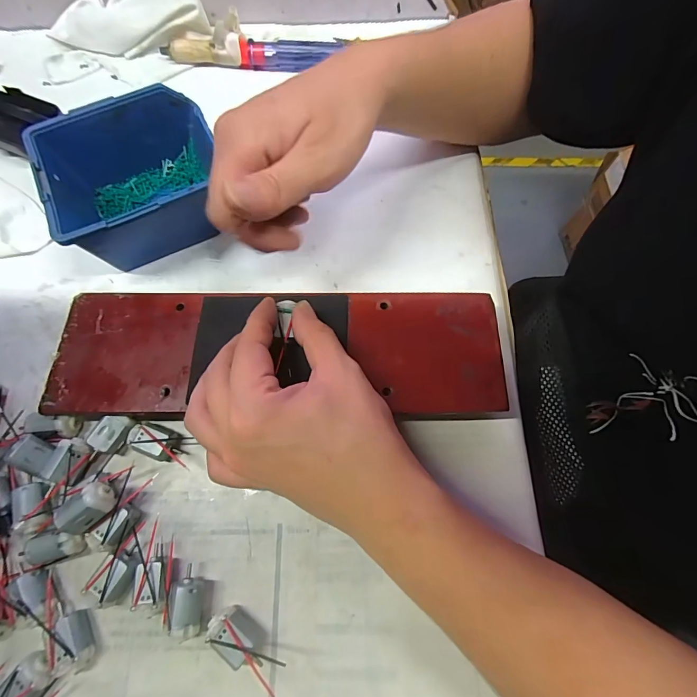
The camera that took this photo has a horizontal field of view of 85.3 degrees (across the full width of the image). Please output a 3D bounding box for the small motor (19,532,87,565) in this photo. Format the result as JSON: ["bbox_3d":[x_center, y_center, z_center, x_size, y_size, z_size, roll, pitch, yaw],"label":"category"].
[{"bbox_3d":[-0.170,0.116,0.223,0.031,0.018,0.015,-12,70,-5],"label":"small motor"}]

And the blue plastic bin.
[{"bbox_3d":[-0.155,-0.125,0.290,0.117,0.062,0.108,-25,72,-9],"label":"blue plastic bin"}]

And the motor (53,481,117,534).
[{"bbox_3d":[-0.149,0.091,0.217,0.029,0.016,0.018,-40,75,-14],"label":"motor"}]

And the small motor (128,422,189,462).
[{"bbox_3d":[-0.123,0.061,0.246,0.034,0.017,0.019,19,70,7],"label":"small motor"}]

